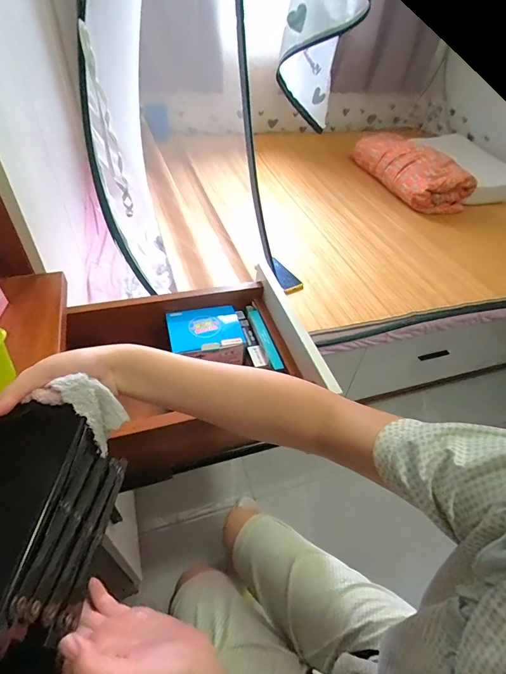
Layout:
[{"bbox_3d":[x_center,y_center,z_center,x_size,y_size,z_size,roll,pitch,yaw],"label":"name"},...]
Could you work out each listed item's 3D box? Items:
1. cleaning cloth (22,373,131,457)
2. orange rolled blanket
[{"bbox_3d":[-0.146,0.060,0.314,0.062,0.049,0.039,24,49,16],"label":"cleaning cloth"},{"bbox_3d":[0.674,-0.766,1.609,0.226,0.164,0.641,-10,48,-15],"label":"orange rolled blanket"}]

